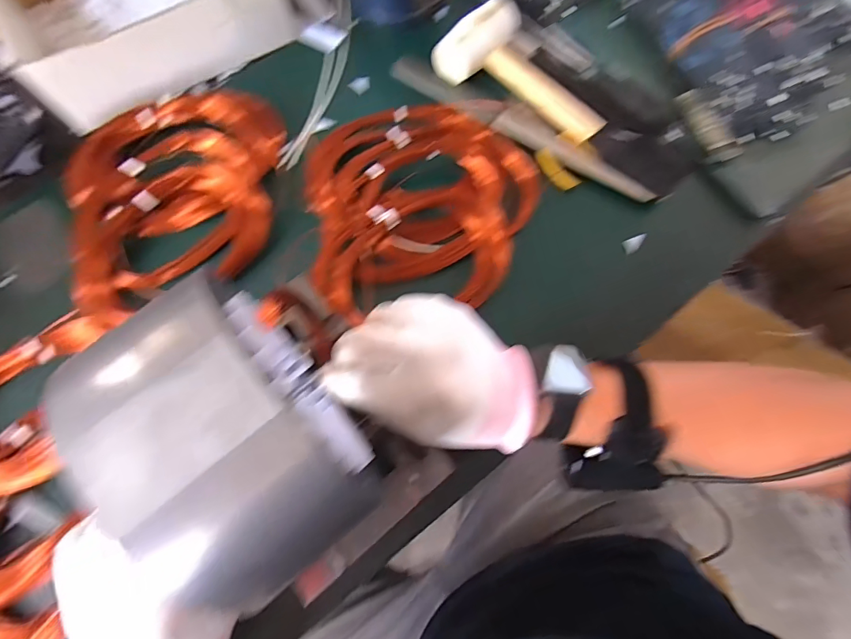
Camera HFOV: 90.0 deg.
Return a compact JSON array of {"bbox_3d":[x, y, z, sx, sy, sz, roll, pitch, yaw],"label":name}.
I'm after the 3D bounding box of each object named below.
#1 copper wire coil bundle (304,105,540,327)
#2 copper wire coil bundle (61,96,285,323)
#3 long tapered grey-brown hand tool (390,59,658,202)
[{"bbox_3d":[-0.001,-0.113,0.383,0.203,0.026,0.206,-10,75,-4],"label":"copper wire coil bundle"},{"bbox_3d":[-0.223,-0.120,0.378,0.193,0.037,0.196,-15,76,-6],"label":"copper wire coil bundle"},{"bbox_3d":[0.087,-0.188,0.414,0.281,0.010,0.023,32,83,10],"label":"long tapered grey-brown hand tool"}]

